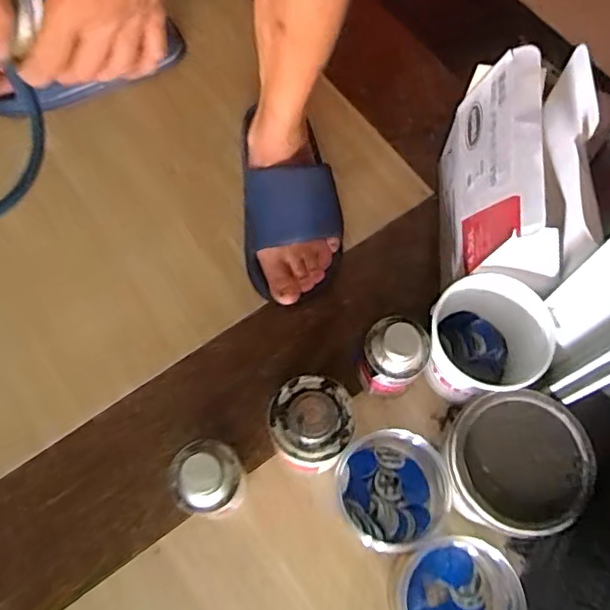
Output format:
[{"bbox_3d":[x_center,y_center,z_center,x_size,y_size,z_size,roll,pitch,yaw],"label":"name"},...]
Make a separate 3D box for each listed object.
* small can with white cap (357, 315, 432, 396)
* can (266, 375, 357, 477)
[{"bbox_3d":[0.092,0.056,0.620,0.064,0.109,0.067,0,68,0],"label":"small can with white cap"},{"bbox_3d":[0.007,0.121,0.588,0.081,0.118,0.086,0,68,0],"label":"can"}]

